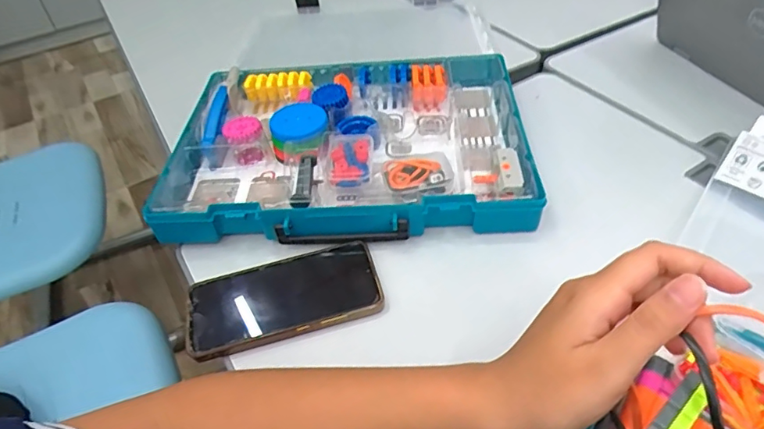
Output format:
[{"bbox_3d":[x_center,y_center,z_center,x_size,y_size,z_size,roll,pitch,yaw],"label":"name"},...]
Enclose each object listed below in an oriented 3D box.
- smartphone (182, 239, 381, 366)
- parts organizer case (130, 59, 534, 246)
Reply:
[{"bbox_3d":[-0.083,0.070,0.432,0.158,0.013,0.080,-15,44,-9],"label":"smartphone"},{"bbox_3d":[-0.039,-0.085,0.548,0.368,0.053,0.263,-4,44,2],"label":"parts organizer case"}]

